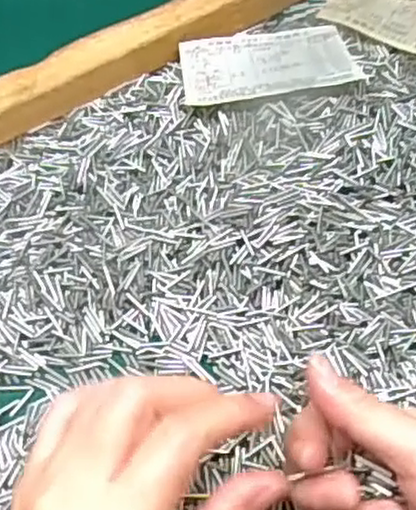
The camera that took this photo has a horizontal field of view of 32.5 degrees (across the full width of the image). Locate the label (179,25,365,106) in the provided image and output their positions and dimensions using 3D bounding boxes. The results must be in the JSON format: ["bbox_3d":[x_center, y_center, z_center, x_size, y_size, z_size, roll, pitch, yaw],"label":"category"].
[{"bbox_3d":[0.037,-0.127,0.467,0.107,0.005,0.085,-7,41,1],"label":"label"}]

